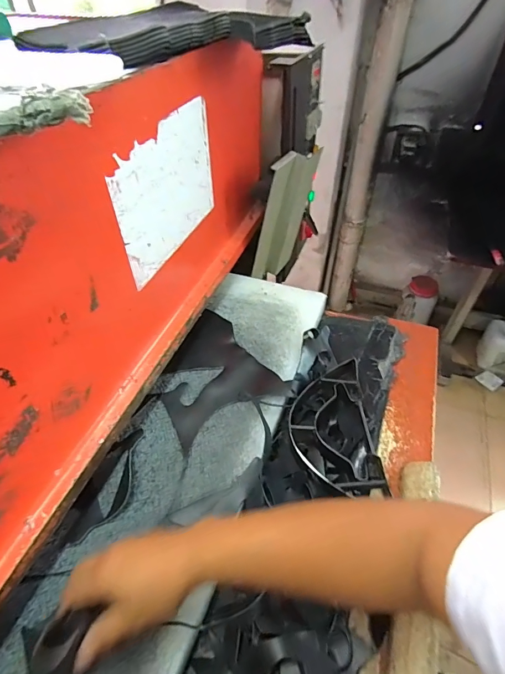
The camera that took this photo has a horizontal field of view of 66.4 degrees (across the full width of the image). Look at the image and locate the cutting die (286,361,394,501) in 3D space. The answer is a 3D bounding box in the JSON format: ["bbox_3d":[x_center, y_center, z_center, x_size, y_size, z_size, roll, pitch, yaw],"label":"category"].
[{"bbox_3d":[0.113,0.123,0.569,0.122,0.037,0.221,-5,46,1],"label":"cutting die"}]

